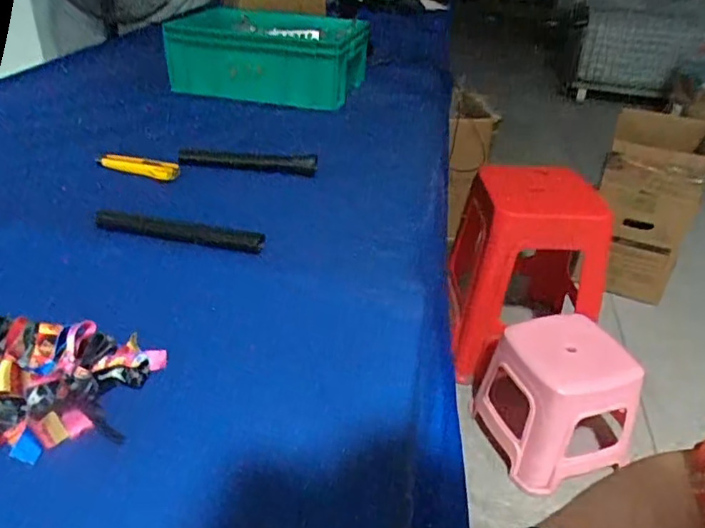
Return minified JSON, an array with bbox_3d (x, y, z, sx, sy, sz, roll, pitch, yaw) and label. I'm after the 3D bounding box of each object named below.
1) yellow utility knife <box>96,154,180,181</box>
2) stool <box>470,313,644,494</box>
[{"bbox_3d":[-0.335,-0.153,0.877,0.135,0.021,0.032,9,32,10],"label":"yellow utility knife"},{"bbox_3d":[0.458,0.311,1.273,0.287,0.303,0.248,-6,33,-14],"label":"stool"}]

